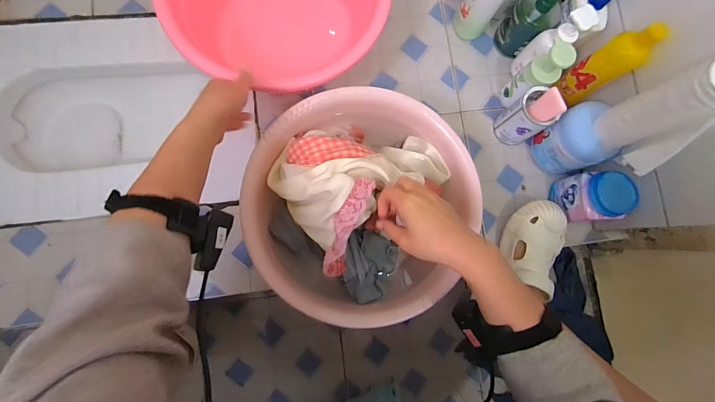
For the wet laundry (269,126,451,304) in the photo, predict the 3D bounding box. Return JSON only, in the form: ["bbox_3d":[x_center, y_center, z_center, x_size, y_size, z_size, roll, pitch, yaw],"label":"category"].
[{"bbox_3d":[-0.002,-0.021,0.492,0.235,0.130,0.263,33,82,0],"label":"wet laundry"}]

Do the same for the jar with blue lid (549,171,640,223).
[{"bbox_3d":[0.418,-0.005,0.590,0.081,0.108,0.081,1,83,-5],"label":"jar with blue lid"}]

